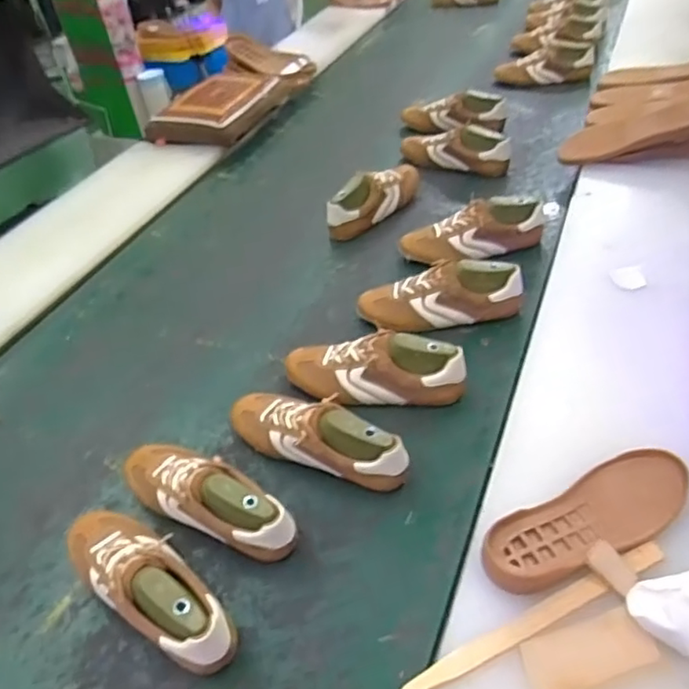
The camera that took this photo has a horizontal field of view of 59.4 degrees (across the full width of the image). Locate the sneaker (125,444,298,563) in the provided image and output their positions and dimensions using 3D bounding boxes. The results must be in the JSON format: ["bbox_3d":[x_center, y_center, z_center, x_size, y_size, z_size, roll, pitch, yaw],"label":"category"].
[{"bbox_3d":[-0.172,0.188,0.760,0.275,0.095,0.083,23,50,27],"label":"sneaker"}]

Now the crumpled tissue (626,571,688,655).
[{"bbox_3d":[0.343,0.251,0.572,0.133,0.054,0.070,7,42,-10],"label":"crumpled tissue"}]

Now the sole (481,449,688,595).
[{"bbox_3d":[0.267,0.187,0.661,0.260,0.024,0.089,-21,43,-14],"label":"sole"}]

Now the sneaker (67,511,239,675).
[{"bbox_3d":[-0.221,0.266,0.681,0.257,0.094,0.084,24,50,31],"label":"sneaker"}]

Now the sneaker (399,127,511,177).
[{"bbox_3d":[0.256,-0.447,1.418,0.259,0.099,0.078,9,44,18],"label":"sneaker"}]

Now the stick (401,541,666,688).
[{"bbox_3d":[0.192,0.264,0.590,0.302,0.009,0.022,-21,45,-15],"label":"stick"}]

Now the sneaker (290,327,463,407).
[{"bbox_3d":[0.042,0.035,0.889,0.261,0.094,0.075,3,44,9],"label":"sneaker"}]

